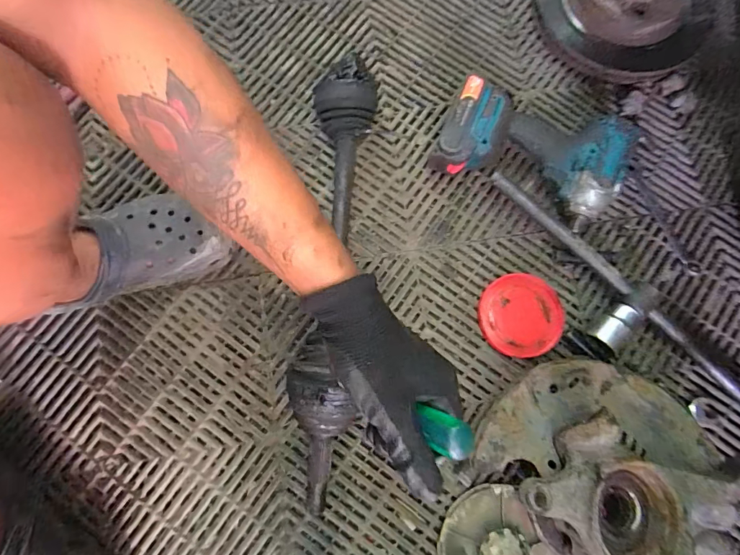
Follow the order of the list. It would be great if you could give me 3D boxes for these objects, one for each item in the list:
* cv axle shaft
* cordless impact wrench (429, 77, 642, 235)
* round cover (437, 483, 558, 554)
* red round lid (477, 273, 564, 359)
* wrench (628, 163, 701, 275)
[{"bbox_3d":[-0.043,-0.012,0.472,0.082,0.080,0.539,2,79,-1],"label":"cv axle shaft"},{"bbox_3d":[0.203,-0.159,0.517,0.225,0.088,0.129,24,78,6],"label":"cordless impact wrench"},{"bbox_3d":[0.143,0.317,0.460,0.120,0.021,0.138,-31,78,-7],"label":"round cover"},{"bbox_3d":[0.191,0.048,0.519,0.102,0.012,0.101,0,76,1],"label":"red round lid"},{"bbox_3d":[0.390,-0.079,0.545,0.018,0.010,0.164,-22,77,-5],"label":"wrench"}]

